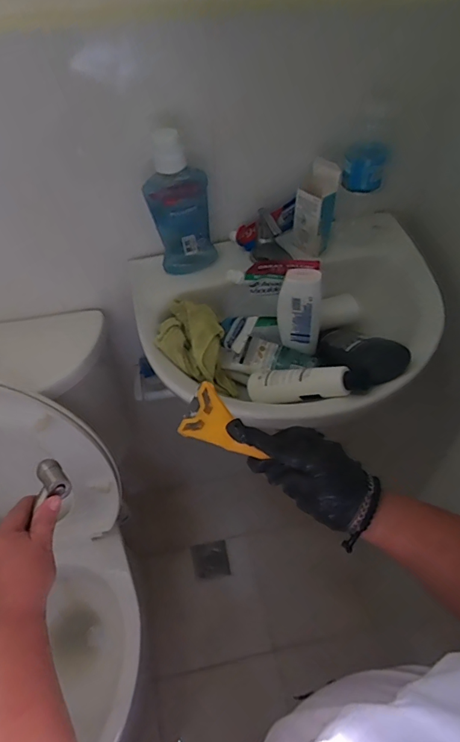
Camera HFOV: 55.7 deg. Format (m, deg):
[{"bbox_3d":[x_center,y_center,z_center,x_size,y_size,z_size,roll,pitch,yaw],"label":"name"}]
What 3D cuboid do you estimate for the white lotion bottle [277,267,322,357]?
[{"bbox_3d":[0.106,-0.091,0.656,0.067,0.128,0.047,7,49,8],"label":"white lotion bottle"}]

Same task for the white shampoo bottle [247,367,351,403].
[{"bbox_3d":[0.090,0.017,0.606,0.151,0.033,0.041,-5,42,36],"label":"white shampoo bottle"}]

